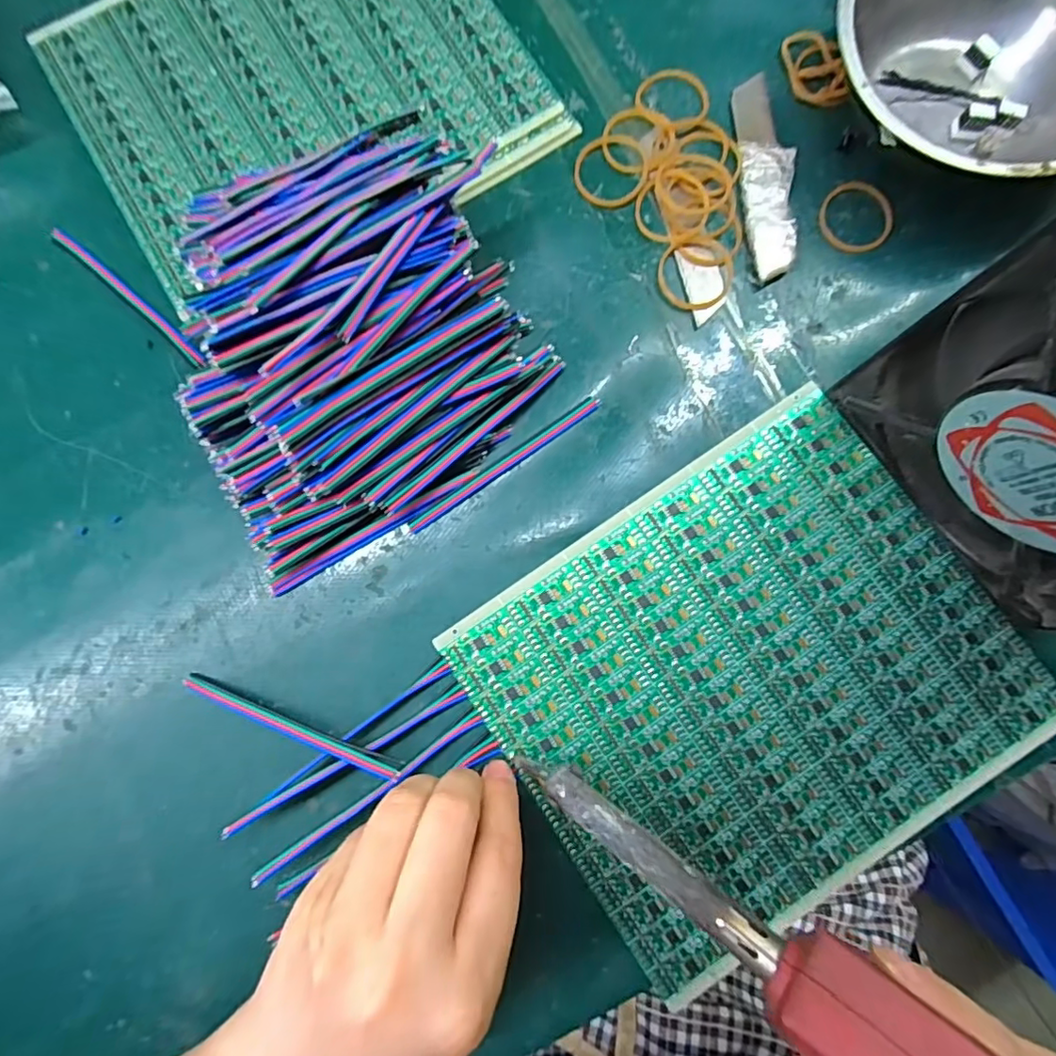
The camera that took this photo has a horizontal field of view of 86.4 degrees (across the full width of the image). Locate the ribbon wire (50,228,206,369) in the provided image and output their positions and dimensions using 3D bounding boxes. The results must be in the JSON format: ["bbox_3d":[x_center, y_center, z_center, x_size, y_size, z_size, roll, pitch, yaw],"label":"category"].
[{"bbox_3d":[-0.180,-0.105,0.254,0.096,0.004,0.007,41,86,5],"label":"ribbon wire"}]

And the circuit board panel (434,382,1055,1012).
[{"bbox_3d":[0.088,0.060,0.226,0.193,0.004,0.162,-34,83,-2],"label":"circuit board panel"}]

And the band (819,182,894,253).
[{"bbox_3d":[0.147,-0.139,0.251,0.031,0.004,0.031,0,83,1],"label":"band"}]

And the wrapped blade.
[{"bbox_3d":[0.106,-0.159,0.251,0.021,0.008,0.098,-1,83,1],"label":"wrapped blade"}]

